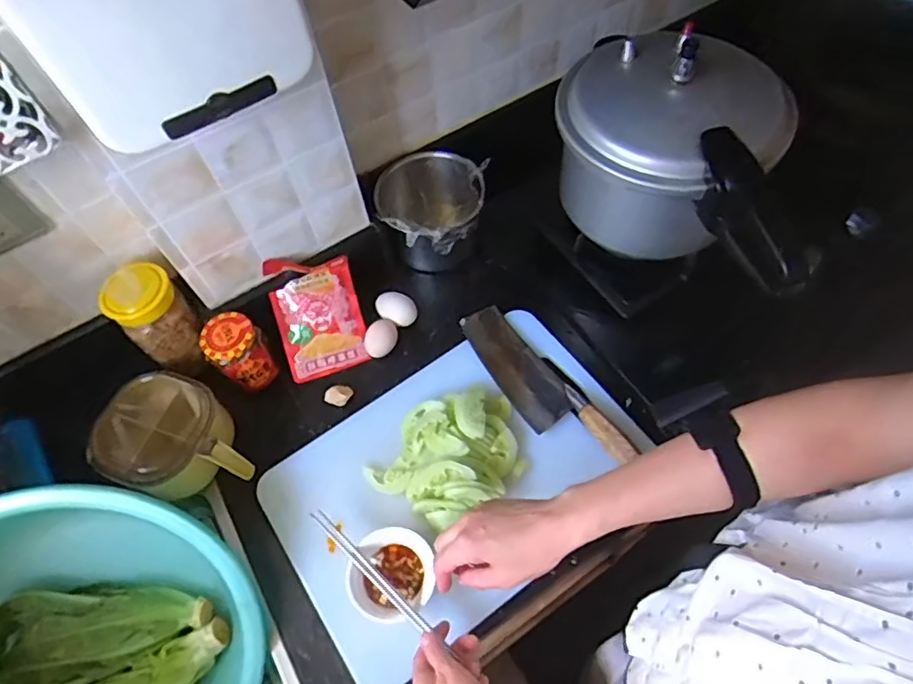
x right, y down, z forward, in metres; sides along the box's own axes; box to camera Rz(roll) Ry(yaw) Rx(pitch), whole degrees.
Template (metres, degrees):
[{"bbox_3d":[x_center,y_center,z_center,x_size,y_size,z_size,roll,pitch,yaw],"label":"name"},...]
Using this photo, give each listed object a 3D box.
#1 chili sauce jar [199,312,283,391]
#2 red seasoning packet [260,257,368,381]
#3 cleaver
[{"bbox_3d":[-0.286,0.015,0.766,0.063,0.102,0.068,-2,61,3],"label":"chili sauce jar"},{"bbox_3d":[-0.188,-0.038,0.804,0.116,0.163,0.021,-17,17,-19],"label":"red seasoning packet"},{"bbox_3d":[0.104,0.054,0.758,0.076,0.035,0.285,-33,64,-14],"label":"cleaver"}]

